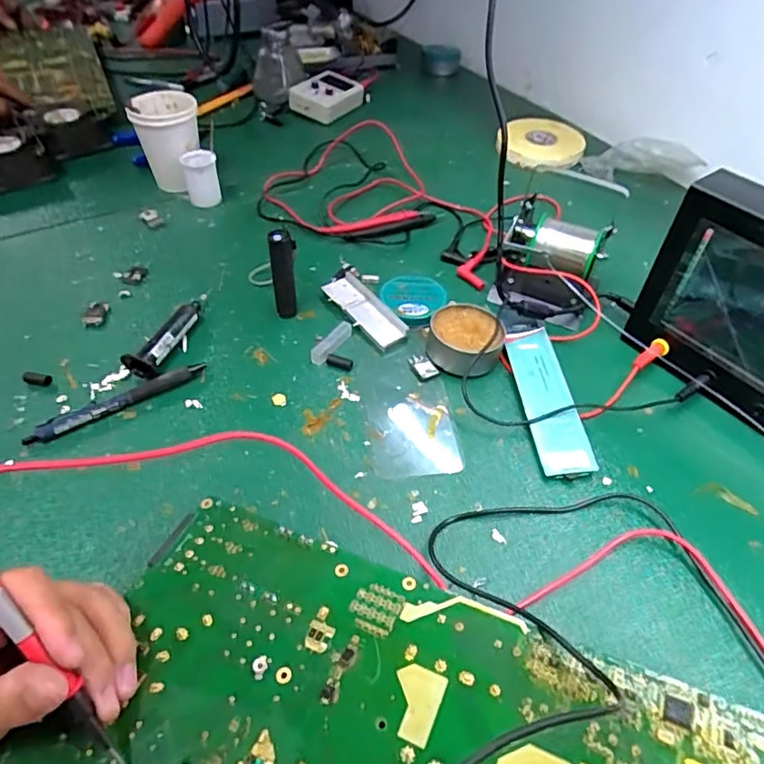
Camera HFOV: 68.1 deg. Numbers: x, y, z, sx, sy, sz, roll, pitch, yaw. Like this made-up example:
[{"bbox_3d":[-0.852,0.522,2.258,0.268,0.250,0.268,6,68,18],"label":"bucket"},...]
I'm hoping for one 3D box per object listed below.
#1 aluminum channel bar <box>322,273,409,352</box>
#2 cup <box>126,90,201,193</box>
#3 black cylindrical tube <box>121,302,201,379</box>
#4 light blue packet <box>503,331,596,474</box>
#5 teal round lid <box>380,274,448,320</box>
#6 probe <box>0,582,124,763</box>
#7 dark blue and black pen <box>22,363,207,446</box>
[{"bbox_3d":[-0.017,-0.067,0.518,0.035,0.016,0.093,-27,53,-22],"label":"aluminum channel bar"},{"bbox_3d":[-0.237,-0.274,0.643,0.073,0.090,0.086,-2,48,-2],"label":"cup"},{"bbox_3d":[-0.185,-0.040,0.483,0.026,0.020,0.088,12,49,10],"label":"black cylindrical tube"},{"bbox_3d":[0.132,0.013,0.456,0.041,0.014,0.139,-4,48,-4],"label":"light blue packet"},{"bbox_3d":[0.030,-0.081,0.540,0.057,0.014,0.060,0,48,0],"label":"teal round lid"},{"bbox_3d":[-0.150,0.121,0.248,0.009,0.007,0.133,-36,102,-28],"label":"probe"},{"bbox_3d":[-0.204,0.017,0.441,0.136,0.018,0.017,-26,53,-22],"label":"dark blue and black pen"}]

